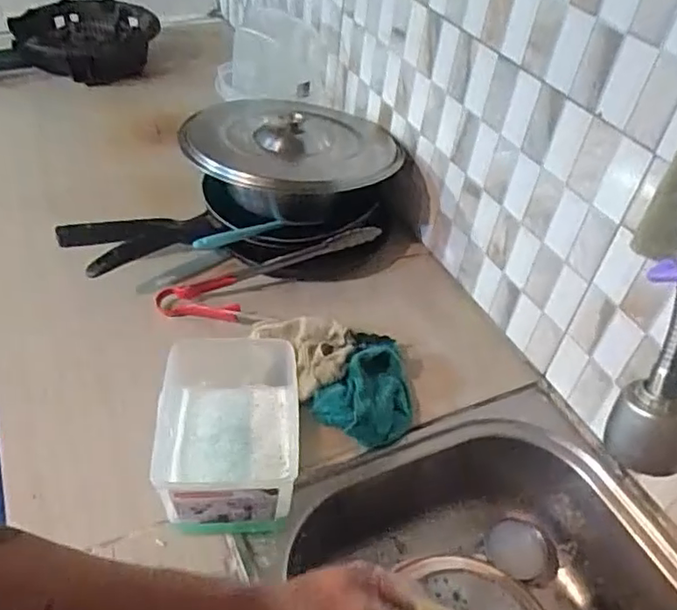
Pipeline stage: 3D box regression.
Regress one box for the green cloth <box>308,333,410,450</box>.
[{"bbox_3d":[0.040,0.093,0.683,0.099,0.039,0.127,25,47,20],"label":"green cloth"}]

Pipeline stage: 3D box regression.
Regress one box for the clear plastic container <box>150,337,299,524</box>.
[{"bbox_3d":[-0.107,0.126,0.593,0.127,0.081,0.165,1,43,-4],"label":"clear plastic container"}]

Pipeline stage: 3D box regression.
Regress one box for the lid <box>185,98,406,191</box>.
[{"bbox_3d":[-0.062,-0.244,0.861,0.297,0.050,0.286,3,43,-2],"label":"lid"}]

